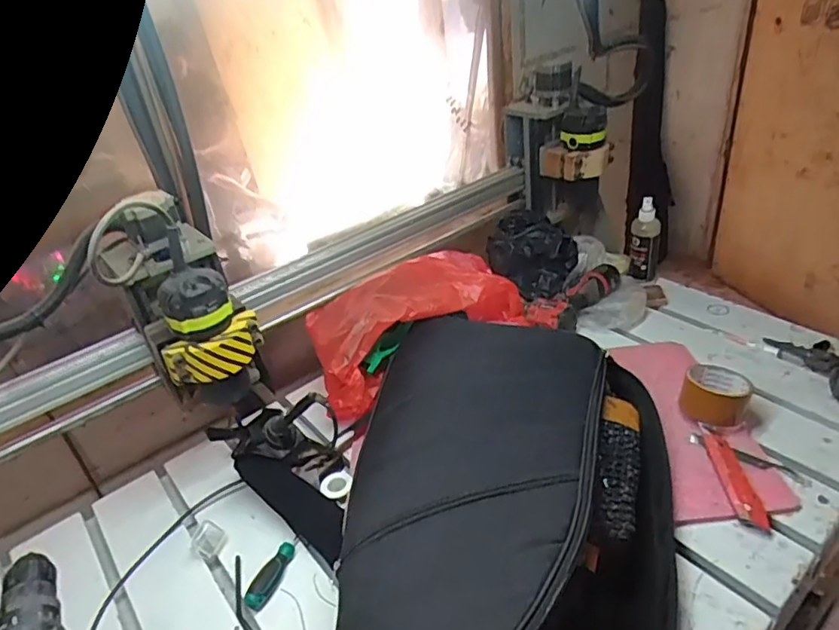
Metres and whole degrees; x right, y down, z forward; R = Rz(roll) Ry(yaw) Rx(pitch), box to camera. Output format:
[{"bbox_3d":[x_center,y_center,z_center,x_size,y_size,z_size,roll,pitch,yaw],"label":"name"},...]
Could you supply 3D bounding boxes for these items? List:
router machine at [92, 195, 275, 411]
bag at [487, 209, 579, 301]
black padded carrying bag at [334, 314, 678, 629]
[{"bbox_3d":[-0.289,-0.017,0.710,0.139,0.246,0.153,-20,35,-18],"label":"router machine"},{"bbox_3d":[0.216,-0.117,1.075,0.141,0.116,0.139,-29,39,-29],"label":"bag"},{"bbox_3d":[0.049,0.278,0.518,0.331,0.146,0.788,6,34,20],"label":"black padded carrying bag"}]

